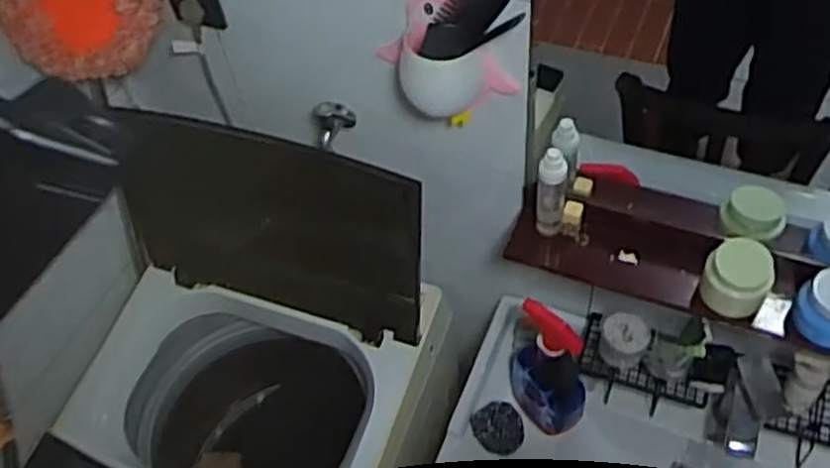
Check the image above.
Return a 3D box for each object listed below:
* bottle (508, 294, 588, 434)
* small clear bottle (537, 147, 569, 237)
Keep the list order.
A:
[{"bbox_3d":[0.199,0.197,1.180,0.064,0.251,0.126,-31,56,-17],"label":"bottle"},{"bbox_3d":[0.185,-0.057,1.056,0.037,0.153,0.030,7,54,11],"label":"small clear bottle"}]

